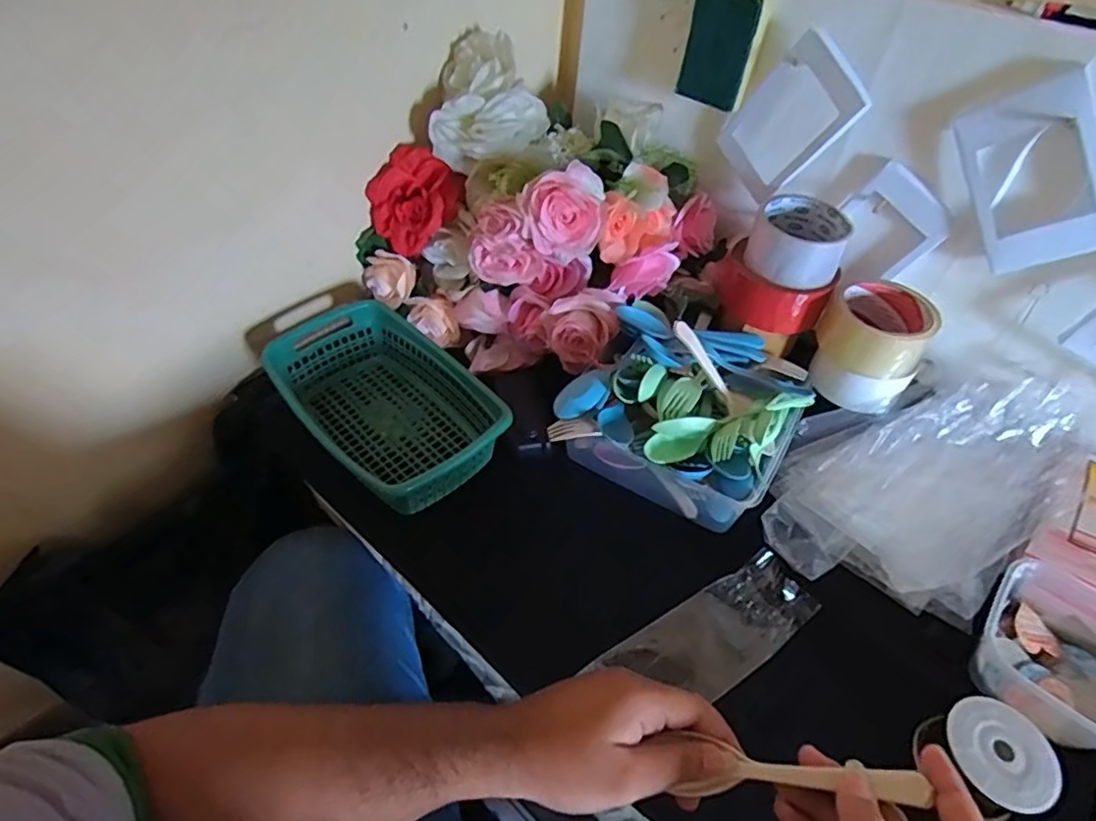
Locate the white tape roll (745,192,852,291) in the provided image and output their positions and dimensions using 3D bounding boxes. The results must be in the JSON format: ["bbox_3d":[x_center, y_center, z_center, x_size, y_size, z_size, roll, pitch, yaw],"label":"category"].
[{"bbox_3d":[0.240,-0.163,0.582,0.084,0.049,0.085,3,47,-3],"label":"white tape roll"}]

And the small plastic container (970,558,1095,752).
[{"bbox_3d":[0.398,0.182,0.459,0.122,0.047,0.128,36,54,25],"label":"small plastic container"}]

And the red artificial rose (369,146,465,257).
[{"bbox_3d":[-0.142,-0.226,0.655,0.098,0.096,0.056,-6,48,-11],"label":"red artificial rose"}]

